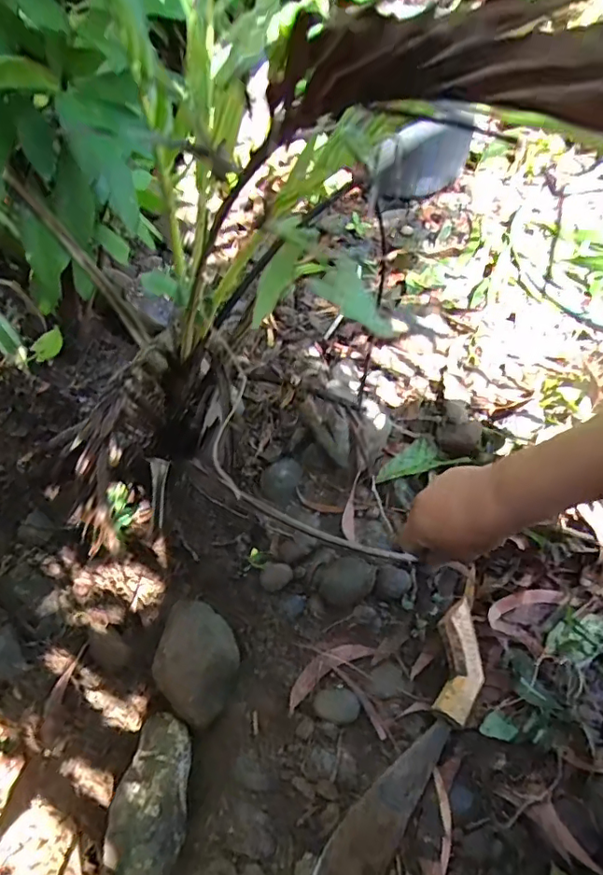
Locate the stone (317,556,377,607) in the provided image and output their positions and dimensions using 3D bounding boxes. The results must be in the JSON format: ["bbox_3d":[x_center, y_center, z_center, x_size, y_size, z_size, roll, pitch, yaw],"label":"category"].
[{"bbox_3d":[0.051,0.158,0.612,0.057,0.045,0.067,17,53,14],"label":"stone"}]

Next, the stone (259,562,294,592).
[{"bbox_3d":[-0.028,0.156,0.620,0.035,0.016,0.028,-37,59,-26],"label":"stone"}]

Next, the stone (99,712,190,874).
[{"bbox_3d":[-0.123,0.303,0.464,0.058,0.068,0.138,5,37,0],"label":"stone"}]

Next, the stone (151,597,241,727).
[{"bbox_3d":[-0.101,0.213,0.535,0.081,0.077,0.111,5,50,5],"label":"stone"}]

